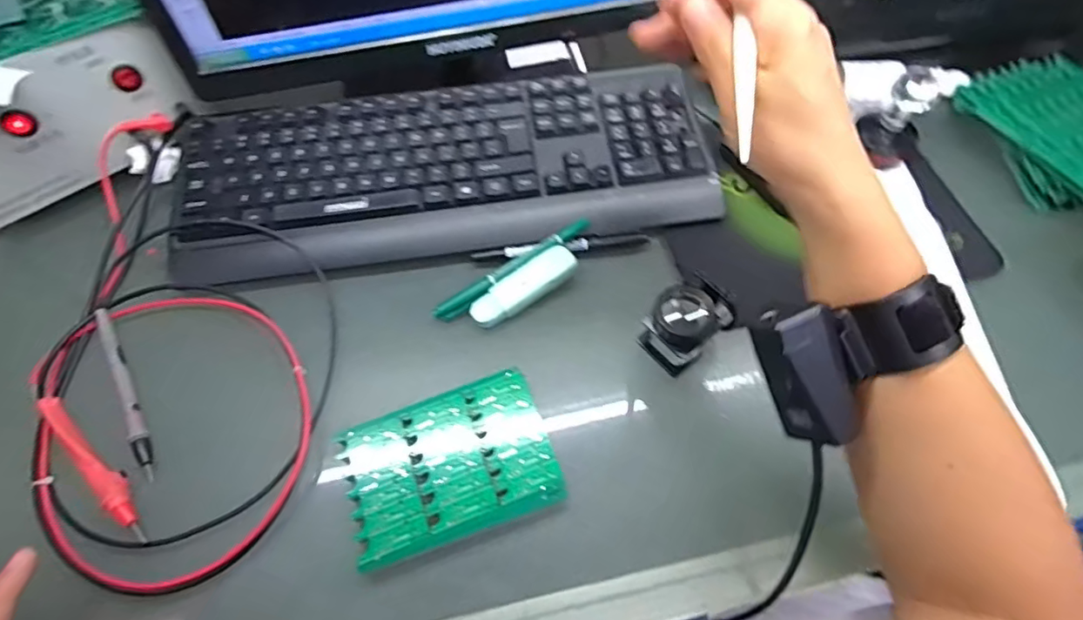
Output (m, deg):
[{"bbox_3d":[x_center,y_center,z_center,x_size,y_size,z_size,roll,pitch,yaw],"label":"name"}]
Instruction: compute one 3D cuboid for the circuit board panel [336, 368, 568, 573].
[{"bbox_3d":[-0.058,0.096,0.353,0.126,0.007,0.090,-19,59,-9],"label":"circuit board panel"}]

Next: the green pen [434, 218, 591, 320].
[{"bbox_3d":[-0.020,-0.033,0.432,0.141,0.013,0.014,-32,64,-16],"label":"green pen"}]

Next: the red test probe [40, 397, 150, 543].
[{"bbox_3d":[-0.287,0.099,0.352,0.125,0.016,0.014,35,66,19],"label":"red test probe"}]

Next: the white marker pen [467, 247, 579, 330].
[{"bbox_3d":[-0.013,-0.017,0.422,0.089,0.020,0.028,-33,65,-16],"label":"white marker pen"}]

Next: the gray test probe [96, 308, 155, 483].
[{"bbox_3d":[-0.292,0.053,0.385,0.010,0.018,0.139,-30,71,-12],"label":"gray test probe"}]

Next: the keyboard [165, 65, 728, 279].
[{"bbox_3d":[-0.079,-0.123,0.465,0.432,0.020,0.155,-7,68,-3],"label":"keyboard"}]

